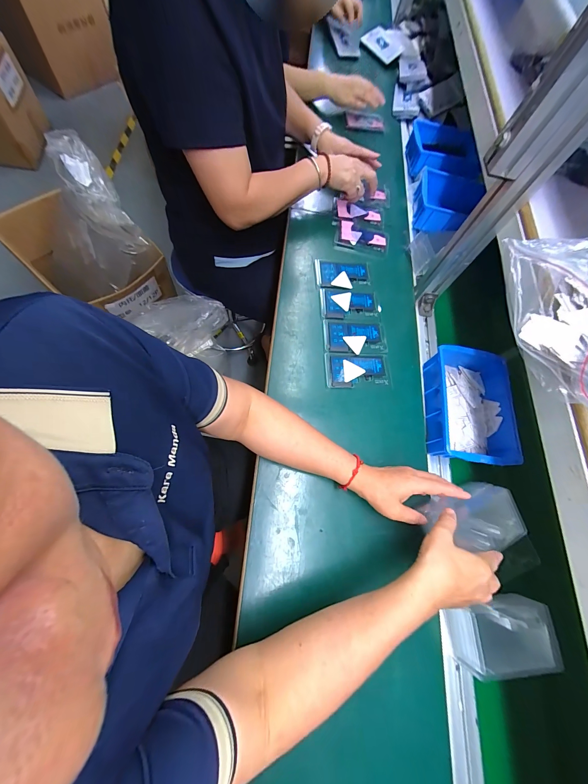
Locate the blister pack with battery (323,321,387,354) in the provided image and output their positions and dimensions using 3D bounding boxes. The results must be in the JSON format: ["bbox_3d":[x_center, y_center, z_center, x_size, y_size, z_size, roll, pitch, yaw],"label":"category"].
[{"bbox_3d":[0.122,-0.110,0.550,0.124,0.008,0.072,1,71,-8],"label":"blister pack with battery"}]

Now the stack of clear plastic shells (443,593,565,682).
[{"bbox_3d":[0.296,0.339,0.392,0.134,0.050,0.079,-3,71,-6],"label":"stack of clear plastic shells"}]

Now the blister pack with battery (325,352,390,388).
[{"bbox_3d":[0.123,-0.041,0.531,0.124,0.008,0.069,1,71,-8],"label":"blister pack with battery"}]

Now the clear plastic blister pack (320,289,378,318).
[{"bbox_3d":[0.113,-0.183,0.577,0.116,0.010,0.069,0,71,-9],"label":"clear plastic blister pack"}]

